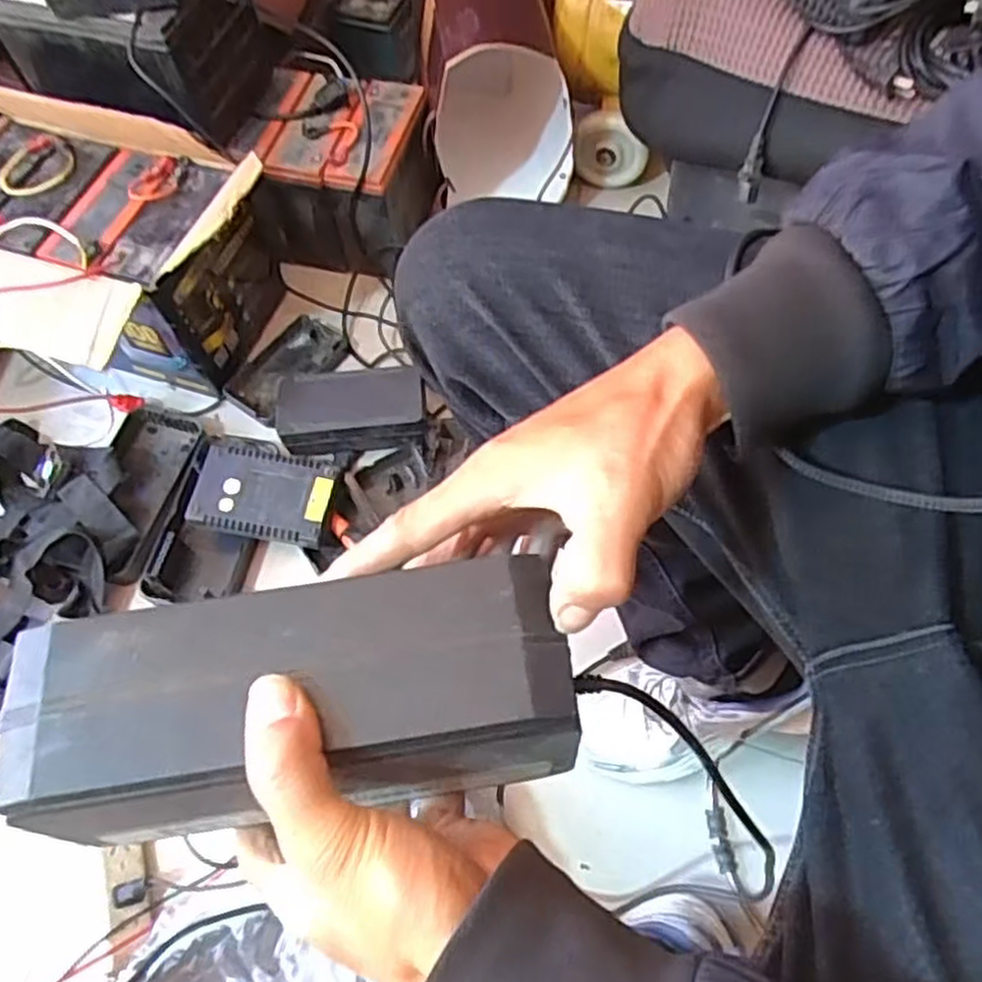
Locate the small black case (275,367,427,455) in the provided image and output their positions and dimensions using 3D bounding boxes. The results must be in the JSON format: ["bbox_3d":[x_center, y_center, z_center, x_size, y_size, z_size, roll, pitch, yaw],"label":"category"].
[{"bbox_3d":[-0.162,-0.091,0.913,0.168,0.079,0.081,-6,63,-1],"label":"small black case"}]

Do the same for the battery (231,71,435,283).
[{"bbox_3d":[-0.190,-0.423,1.032,0.223,0.180,0.183,4,63,4],"label":"battery"}]

